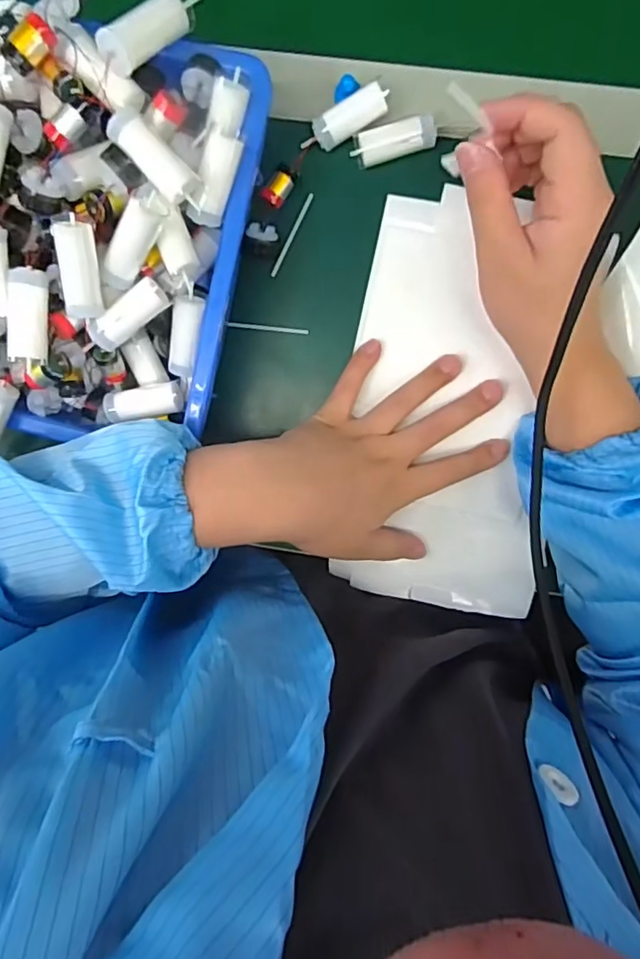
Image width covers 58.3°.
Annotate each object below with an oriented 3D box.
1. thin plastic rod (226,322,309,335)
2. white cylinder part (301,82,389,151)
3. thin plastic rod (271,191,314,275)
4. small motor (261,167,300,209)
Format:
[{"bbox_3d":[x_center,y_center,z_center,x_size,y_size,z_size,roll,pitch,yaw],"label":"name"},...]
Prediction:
[{"bbox_3d":[-0.037,-0.106,0.402,0.057,0.005,0.004,7,99,4],"label":"thin plastic rod"},{"bbox_3d":[0.016,-0.228,0.366,0.056,0.015,0.019,-27,95,8],"label":"white cylinder part"},{"bbox_3d":[-0.019,-0.167,0.393,0.005,0.004,0.058,29,100,1],"label":"thin plastic rod"},{"bbox_3d":[-0.026,-0.194,0.379,0.014,0.011,0.028,38,99,-1],"label":"small motor"}]

